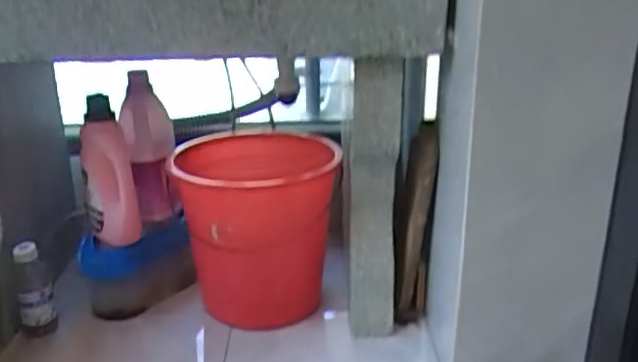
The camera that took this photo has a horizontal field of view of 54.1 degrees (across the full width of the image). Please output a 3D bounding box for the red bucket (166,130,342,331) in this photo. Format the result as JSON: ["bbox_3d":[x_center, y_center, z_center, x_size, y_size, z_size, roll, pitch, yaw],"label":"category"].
[{"bbox_3d":[-0.129,0.084,1.320,0.299,0.340,0.362,-5,20,-8],"label":"red bucket"}]

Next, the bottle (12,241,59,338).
[{"bbox_3d":[-0.568,0.212,1.238,0.066,0.209,0.070,-13,23,-27],"label":"bottle"}]

